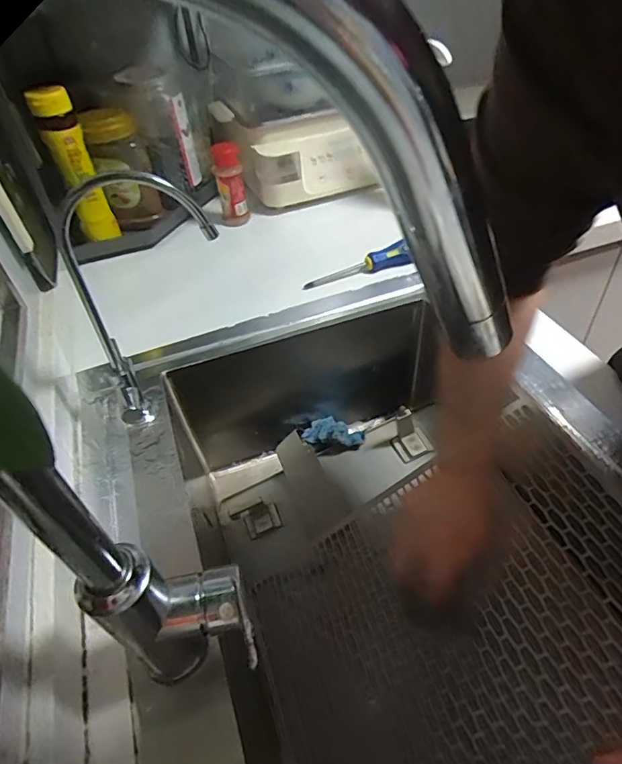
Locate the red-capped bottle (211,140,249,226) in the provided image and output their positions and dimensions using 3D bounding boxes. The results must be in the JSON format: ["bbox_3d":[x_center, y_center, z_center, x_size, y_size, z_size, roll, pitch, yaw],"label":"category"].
[{"bbox_3d":[-0.134,-0.332,0.814,0.045,0.127,0.038,-12,44,-8],"label":"red-capped bottle"}]

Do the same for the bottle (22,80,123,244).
[{"bbox_3d":[-0.339,-0.305,0.709,0.055,0.224,0.044,-23,46,-18],"label":"bottle"}]

